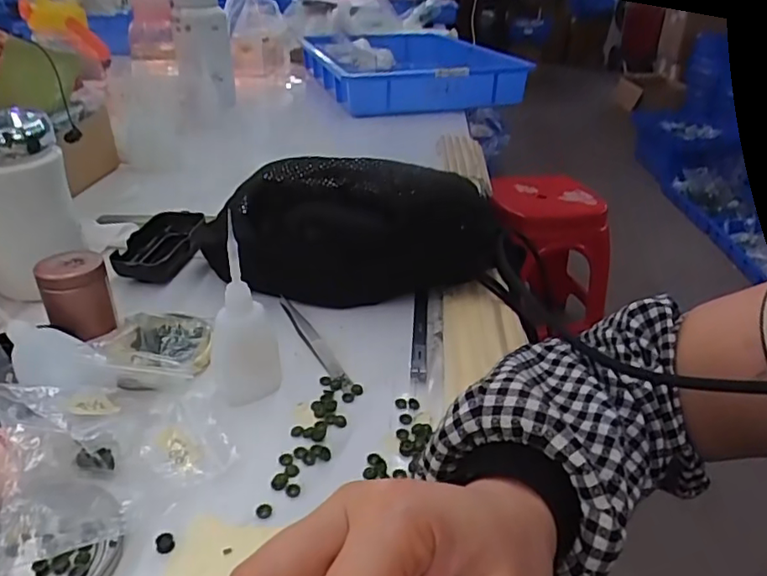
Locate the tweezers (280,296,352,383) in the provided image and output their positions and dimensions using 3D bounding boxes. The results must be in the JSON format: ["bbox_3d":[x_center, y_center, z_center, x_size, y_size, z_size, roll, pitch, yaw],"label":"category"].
[{"bbox_3d":[-0.056,0.036,0.442,0.013,0.006,0.121,-12,34,-24],"label":"tweezers"}]

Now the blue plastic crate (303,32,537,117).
[{"bbox_3d":[0.041,-0.495,1.272,0.383,0.076,0.581,-3,31,-11],"label":"blue plastic crate"}]

